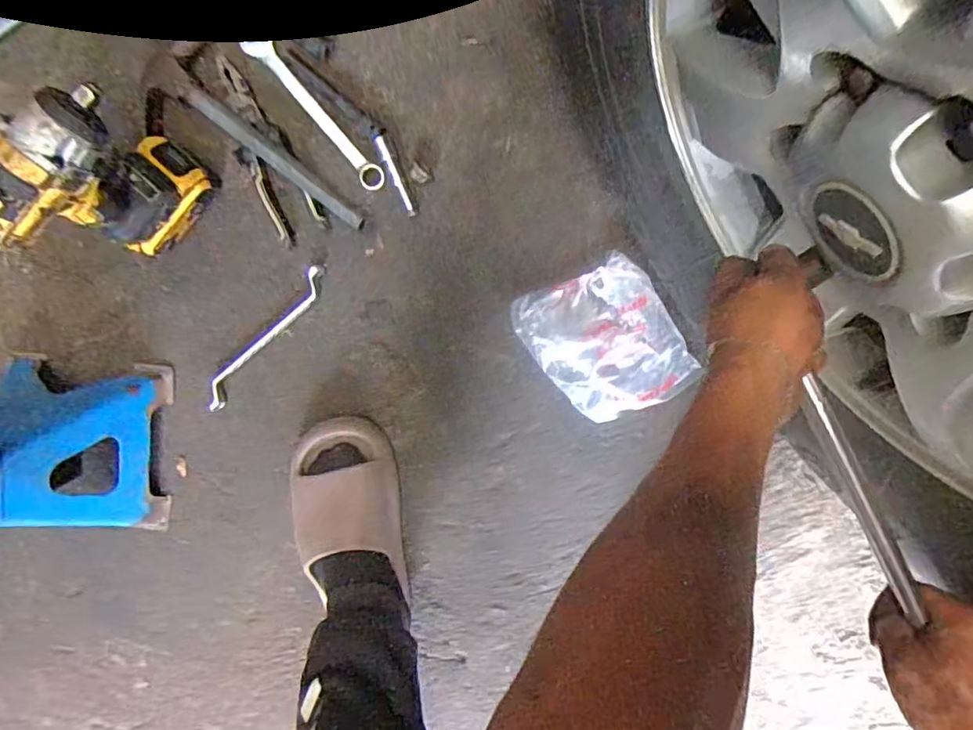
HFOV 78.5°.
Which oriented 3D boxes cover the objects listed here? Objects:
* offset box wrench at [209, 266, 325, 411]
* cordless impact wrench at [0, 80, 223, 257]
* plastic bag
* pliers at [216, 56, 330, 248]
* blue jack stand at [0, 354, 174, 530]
[{"bbox_3d":[-0.255,-0.029,0.683,0.027,0.016,0.205,42,97,-4],"label":"offset box wrench"},{"bbox_3d":[-0.350,-0.173,0.560,0.073,0.256,0.135,34,97,-3],"label":"cordless impact wrench"},{"bbox_3d":[0.135,-0.025,0.684,0.150,0.023,0.177,-31,96,5],"label":"plastic bag"},{"bbox_3d":[-0.244,-0.235,0.649,0.060,0.014,0.204,-25,97,5],"label":"pliers"},{"bbox_3d":[-0.465,0.110,0.572,0.169,0.277,0.189,5,98,1],"label":"blue jack stand"}]

